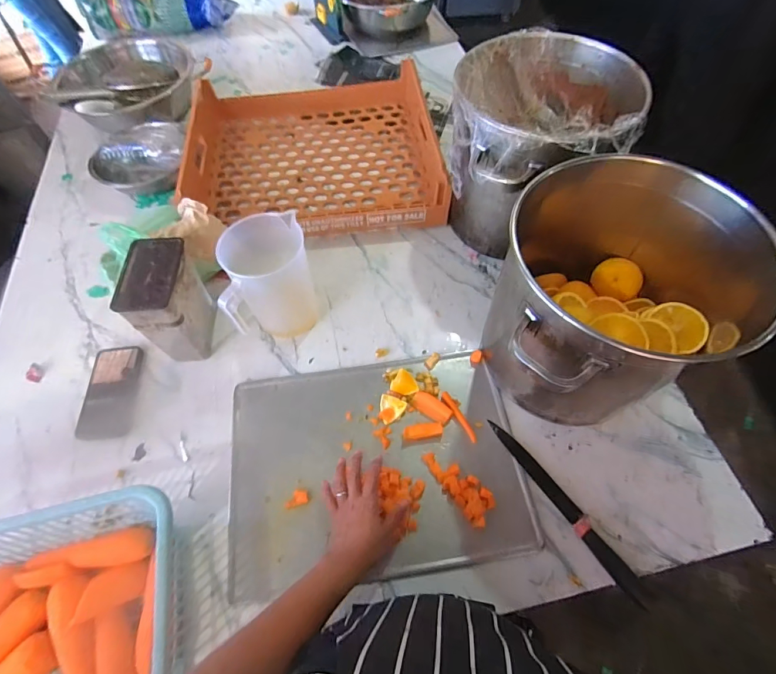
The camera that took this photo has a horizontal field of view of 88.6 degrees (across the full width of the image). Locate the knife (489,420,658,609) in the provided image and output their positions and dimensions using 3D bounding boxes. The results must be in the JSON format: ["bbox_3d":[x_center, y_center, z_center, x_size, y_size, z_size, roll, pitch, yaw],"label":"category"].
[{"bbox_3d":[0.261,0.249,0.587,0.029,0.023,0.299,-31,66,-16],"label":"knife"}]

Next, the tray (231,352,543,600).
[{"bbox_3d":[-0.020,0.194,0.630,0.439,0.020,0.319,-6,62,-3],"label":"tray"}]

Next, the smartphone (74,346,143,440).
[{"bbox_3d":[-0.489,0.094,0.701,0.089,0.004,0.172,-8,62,-4],"label":"smartphone"}]

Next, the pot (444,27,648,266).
[{"bbox_3d":[0.265,-0.343,0.747,0.291,0.268,0.312,0,60,1],"label":"pot"}]

